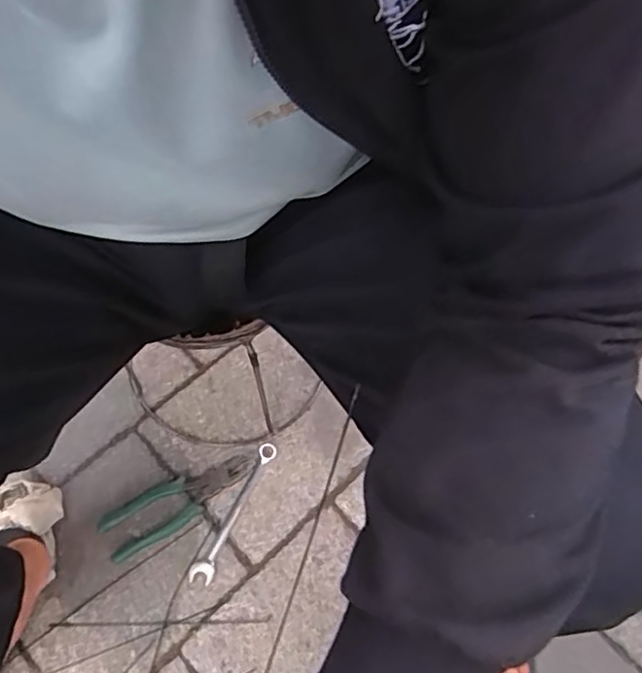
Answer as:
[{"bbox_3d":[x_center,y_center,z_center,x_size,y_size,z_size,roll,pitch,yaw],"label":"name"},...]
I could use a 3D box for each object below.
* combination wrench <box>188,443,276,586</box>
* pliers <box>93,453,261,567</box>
[{"bbox_3d":[-0.112,0.224,0.793,0.028,0.013,0.191,24,66,10],"label":"combination wrench"},{"bbox_3d":[-0.180,0.206,0.788,0.202,0.012,0.061,-30,69,-15],"label":"pliers"}]

